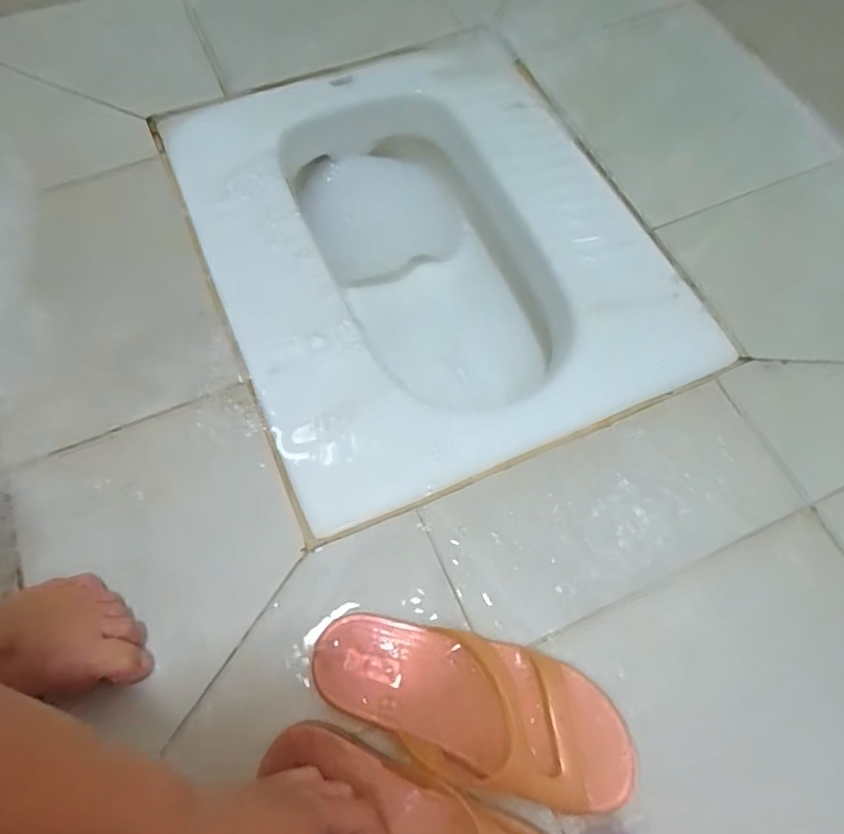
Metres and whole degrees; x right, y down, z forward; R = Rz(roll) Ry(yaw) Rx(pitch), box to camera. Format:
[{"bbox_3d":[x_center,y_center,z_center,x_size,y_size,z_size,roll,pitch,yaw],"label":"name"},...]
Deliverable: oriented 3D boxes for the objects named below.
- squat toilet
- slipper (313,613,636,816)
[{"bbox_3d":[0.000,-0.171,0.667,0.425,0.153,0.528,-22,69,-11],"label":"squat toilet"},{"bbox_3d":[0.035,0.202,0.410,0.224,0.042,0.092,12,66,5],"label":"slipper"}]

